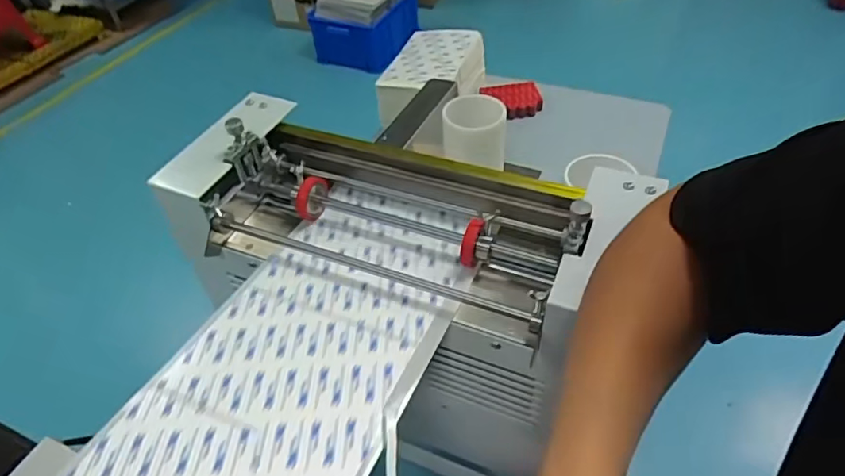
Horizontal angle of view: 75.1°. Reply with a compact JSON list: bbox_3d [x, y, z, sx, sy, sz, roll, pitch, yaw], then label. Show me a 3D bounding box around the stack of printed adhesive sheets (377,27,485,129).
[{"bbox_3d":[0.019,-0.304,1.026,0.146,0.085,0.200,13,48,16],"label":"stack of printed adhesive sheets"}]

